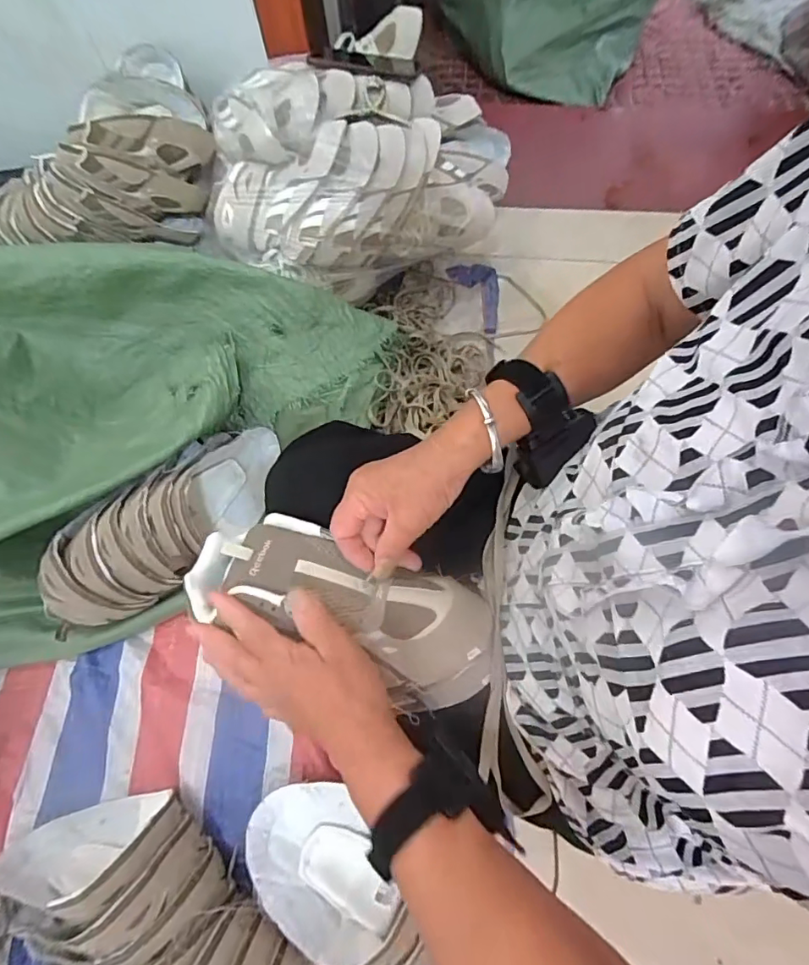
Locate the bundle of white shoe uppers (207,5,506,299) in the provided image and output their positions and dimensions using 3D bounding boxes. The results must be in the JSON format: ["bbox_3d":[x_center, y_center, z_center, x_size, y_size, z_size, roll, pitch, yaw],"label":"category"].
[{"bbox_3d":[-0.066,-0.537,0.856,0.538,0.234,0.282,-19,68,-6],"label":"bundle of white shoe uppers"}]

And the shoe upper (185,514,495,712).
[{"bbox_3d":[-0.058,0.099,0.399,0.248,0.048,0.117,19,70,10],"label":"shoe upper"}]

